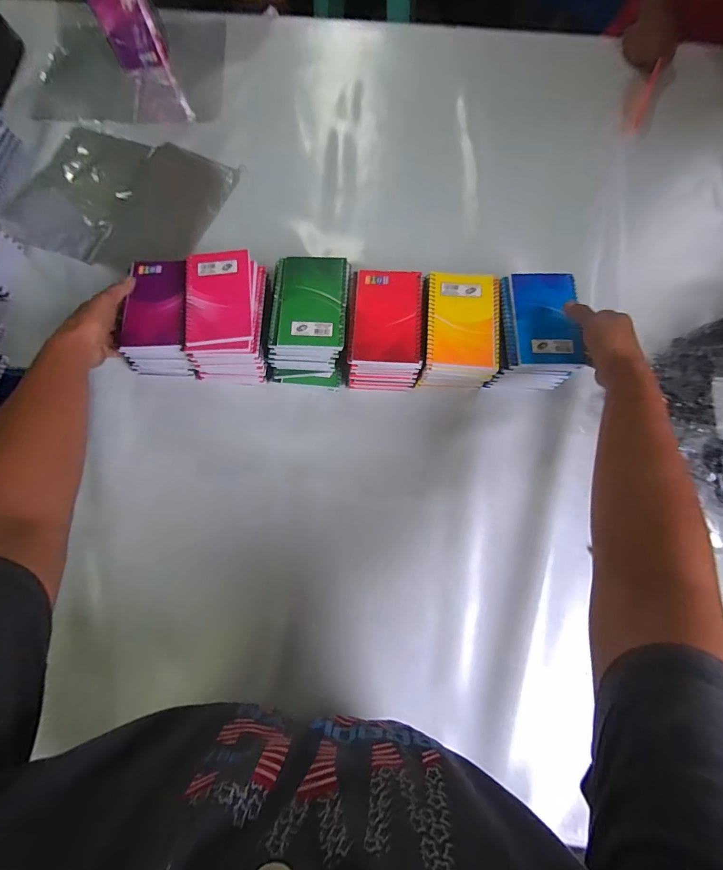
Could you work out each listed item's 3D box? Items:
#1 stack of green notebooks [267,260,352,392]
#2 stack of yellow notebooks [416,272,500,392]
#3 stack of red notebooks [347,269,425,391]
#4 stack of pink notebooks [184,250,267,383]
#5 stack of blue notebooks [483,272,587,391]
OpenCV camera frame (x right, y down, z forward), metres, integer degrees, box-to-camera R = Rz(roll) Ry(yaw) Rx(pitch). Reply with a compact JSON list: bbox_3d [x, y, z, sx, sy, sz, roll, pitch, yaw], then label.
[{"bbox_3d":[-0.068,-0.149,0.511,0.096,0.084,0.147,7,75,2],"label":"stack of green notebooks"},{"bbox_3d":[0.128,-0.132,0.505,0.088,0.080,0.131,5,75,1],"label":"stack of yellow notebooks"},{"bbox_3d":[0.030,-0.137,0.505,0.089,0.086,0.128,3,75,1],"label":"stack of red notebooks"},{"bbox_3d":[-0.174,-0.155,0.511,0.097,0.083,0.153,-3,75,-1],"label":"stack of pink notebooks"},{"bbox_3d":[0.225,-0.134,0.509,0.094,0.088,0.133,2,75,1],"label":"stack of blue notebooks"}]

